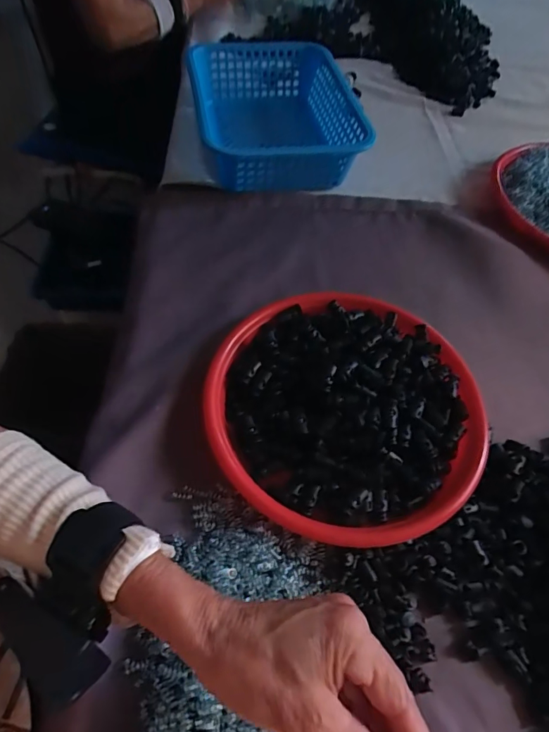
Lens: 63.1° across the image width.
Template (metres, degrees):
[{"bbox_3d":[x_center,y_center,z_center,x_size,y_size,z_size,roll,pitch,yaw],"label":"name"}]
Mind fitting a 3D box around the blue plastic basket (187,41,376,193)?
[{"bbox_3d":[0.000,-0.371,0.655,0.222,0.083,0.324,-7,57,-8],"label":"blue plastic basket"}]

